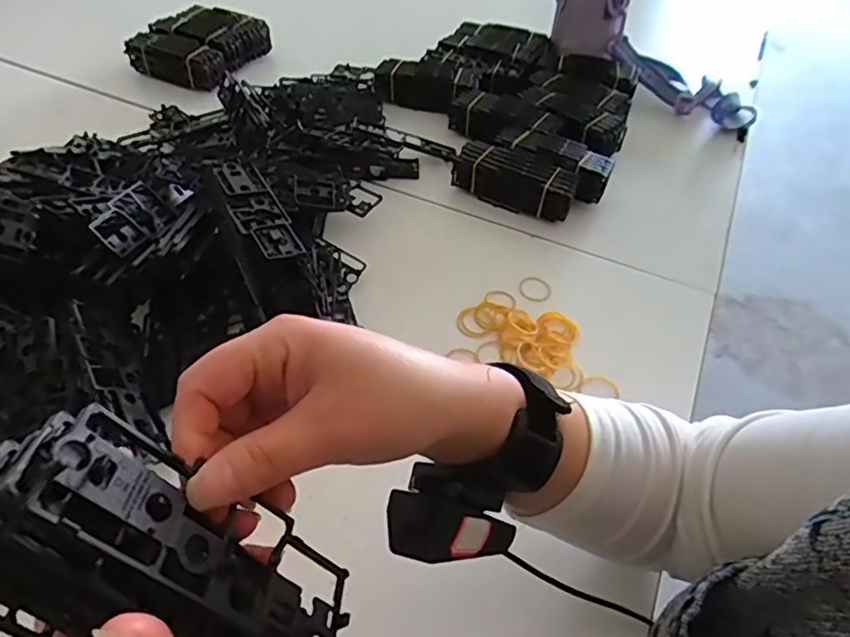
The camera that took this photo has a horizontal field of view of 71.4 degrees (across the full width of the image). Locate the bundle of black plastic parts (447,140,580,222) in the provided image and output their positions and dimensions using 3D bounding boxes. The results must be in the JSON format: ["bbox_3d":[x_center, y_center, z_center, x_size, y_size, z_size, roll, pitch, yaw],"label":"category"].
[{"bbox_3d":[0.095,-0.148,0.624,0.126,0.046,0.048,23,52,17],"label":"bundle of black plastic parts"}]

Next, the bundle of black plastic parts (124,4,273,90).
[{"bbox_3d":[-0.300,-0.366,0.790,0.146,0.045,0.142,16,50,11],"label":"bundle of black plastic parts"}]

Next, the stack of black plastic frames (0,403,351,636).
[{"bbox_3d":[-0.081,0.083,0.193,0.030,0.131,0.059,-21,38,35],"label":"stack of black plastic frames"}]

